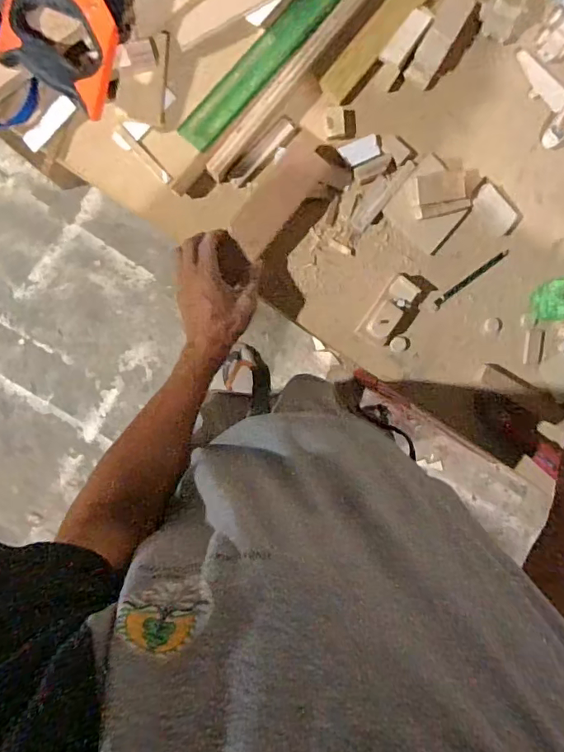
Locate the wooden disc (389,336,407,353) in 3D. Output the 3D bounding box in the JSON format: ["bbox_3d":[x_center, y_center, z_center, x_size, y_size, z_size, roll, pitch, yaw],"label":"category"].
[{"bbox_3d":[0.159,-0.043,0.650,0.022,0.004,0.021,-5,96,-4],"label":"wooden disc"}]

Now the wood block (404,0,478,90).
[{"bbox_3d":[0.195,-0.420,0.593,0.036,0.027,0.113,29,93,-6],"label":"wood block"}]

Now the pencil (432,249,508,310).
[{"bbox_3d":[0.254,-0.131,0.645,0.119,0.008,0.011,-39,97,0],"label":"pencil"}]

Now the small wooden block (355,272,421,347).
[{"bbox_3d":[0.143,-0.085,0.631,0.043,0.029,0.090,34,92,-7],"label":"small wooden block"}]

